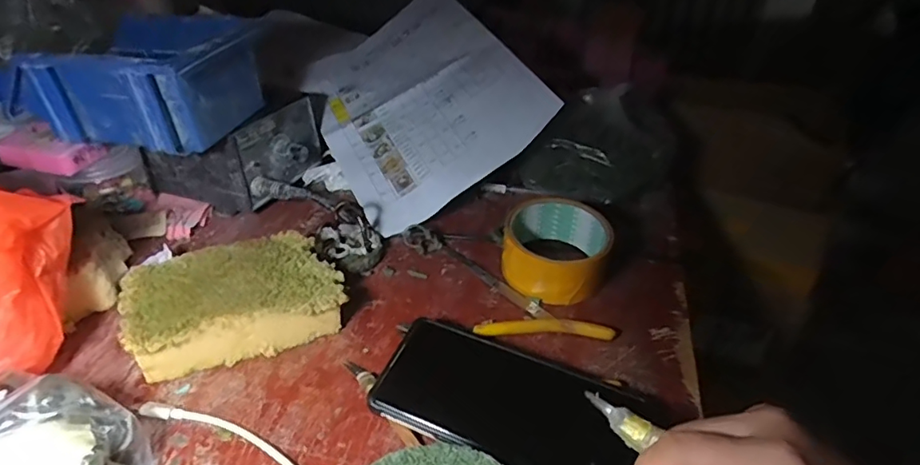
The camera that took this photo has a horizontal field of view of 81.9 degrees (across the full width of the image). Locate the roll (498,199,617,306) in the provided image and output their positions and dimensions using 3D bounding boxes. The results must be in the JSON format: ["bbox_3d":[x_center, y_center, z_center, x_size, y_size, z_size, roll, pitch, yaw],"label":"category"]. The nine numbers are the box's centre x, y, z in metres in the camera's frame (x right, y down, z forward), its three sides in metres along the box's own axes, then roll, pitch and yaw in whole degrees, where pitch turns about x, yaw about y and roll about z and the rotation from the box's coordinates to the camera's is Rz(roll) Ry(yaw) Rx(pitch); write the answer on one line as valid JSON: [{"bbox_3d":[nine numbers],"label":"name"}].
[{"bbox_3d":[0.080,0.014,0.445,0.083,0.050,0.084,2,35,-2],"label":"roll"}]

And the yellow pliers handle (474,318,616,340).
[{"bbox_3d":[0.062,0.072,0.396,0.102,0.011,0.018,1,35,-4],"label":"yellow pliers handle"}]

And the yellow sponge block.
[{"bbox_3d":[-0.161,0.047,0.386,0.142,0.042,0.092,-12,38,-20],"label":"yellow sponge block"}]

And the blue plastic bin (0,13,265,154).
[{"bbox_3d":[-0.268,-0.127,0.457,0.173,0.092,0.130,10,36,9],"label":"blue plastic bin"}]

